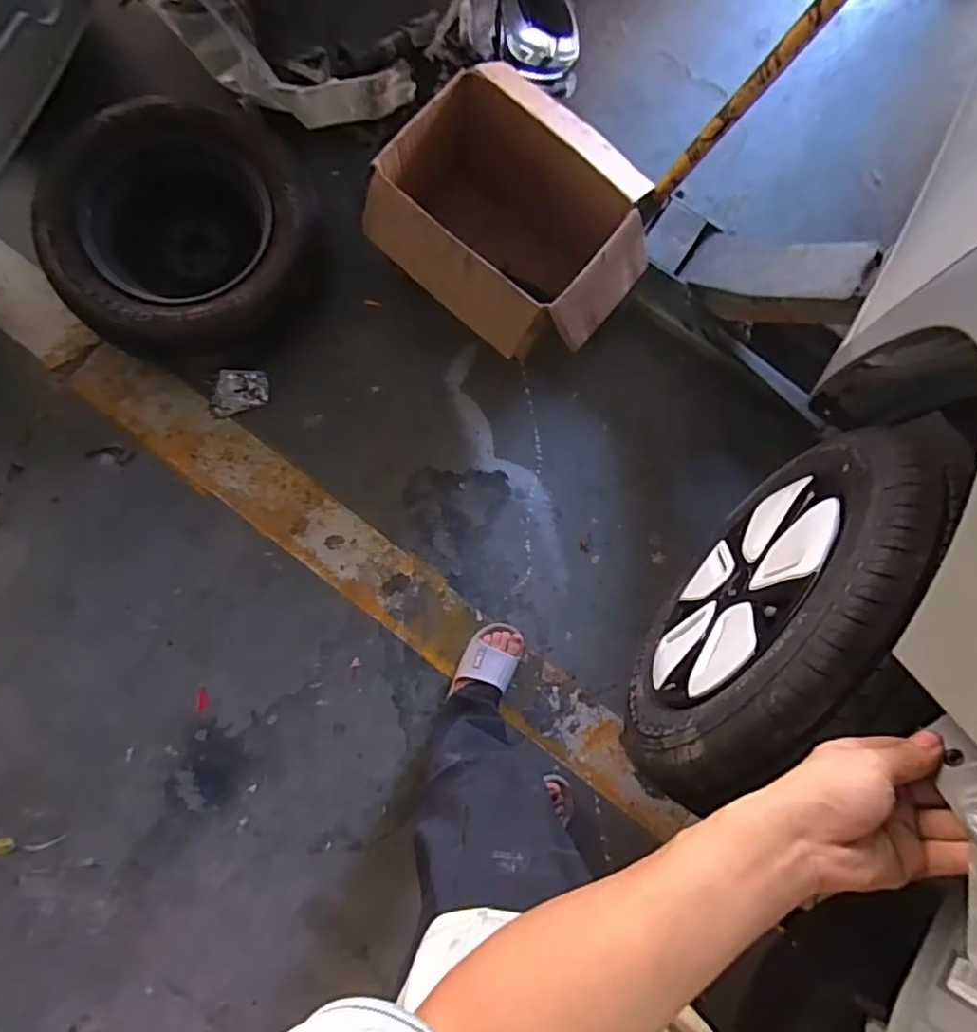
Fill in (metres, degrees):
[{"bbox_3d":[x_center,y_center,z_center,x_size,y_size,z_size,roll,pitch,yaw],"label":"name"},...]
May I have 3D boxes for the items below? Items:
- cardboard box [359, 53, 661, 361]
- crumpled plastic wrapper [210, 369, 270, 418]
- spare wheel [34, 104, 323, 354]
[{"bbox_3d":[0.054,-0.556,1.186,0.480,0.270,0.434,40,82,-2],"label":"cardboard box"},{"bbox_3d":[-0.509,-0.254,1.219,0.115,0.027,0.086,-10,86,-7],"label":"crumpled plastic wrapper"},{"bbox_3d":[-0.573,-0.519,1.152,0.441,0.194,0.439,1,84,-7],"label":"spare wheel"}]

